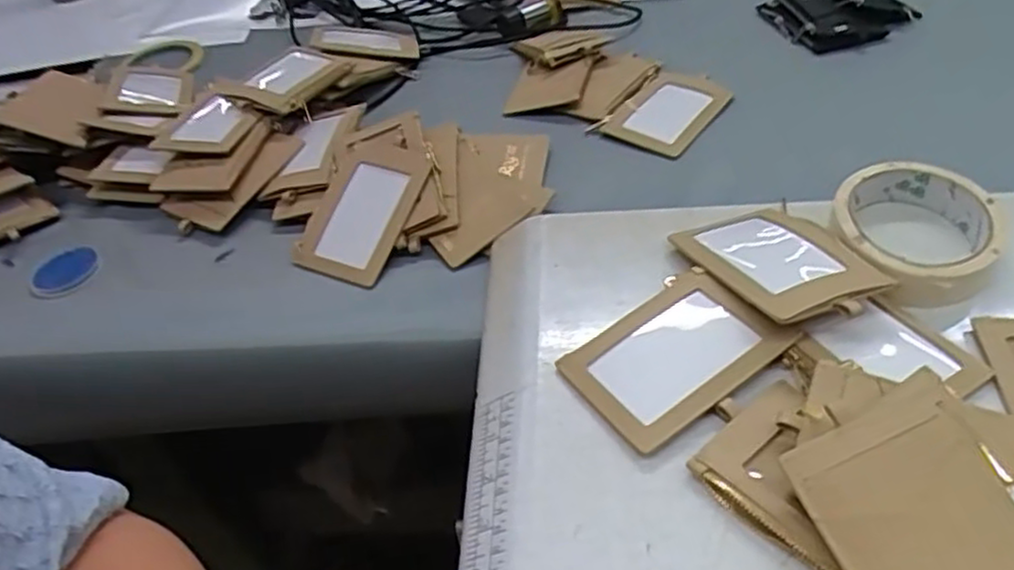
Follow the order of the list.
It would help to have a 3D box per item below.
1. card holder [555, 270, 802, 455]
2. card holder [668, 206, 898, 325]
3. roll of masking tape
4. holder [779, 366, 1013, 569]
[{"bbox_3d":[0.090,0.038,0.384,0.103,0.007,0.076,-33,50,-15],"label":"card holder"},{"bbox_3d":[0.153,-0.015,0.405,0.077,0.009,0.115,-18,31,-7],"label":"card holder"},{"bbox_3d":[0.239,-0.032,0.421,0.092,0.029,0.095,-5,44,5],"label":"roll of masking tape"},{"bbox_3d":[0.171,0.102,0.286,0.075,0.011,0.115,-25,61,2],"label":"holder"}]

